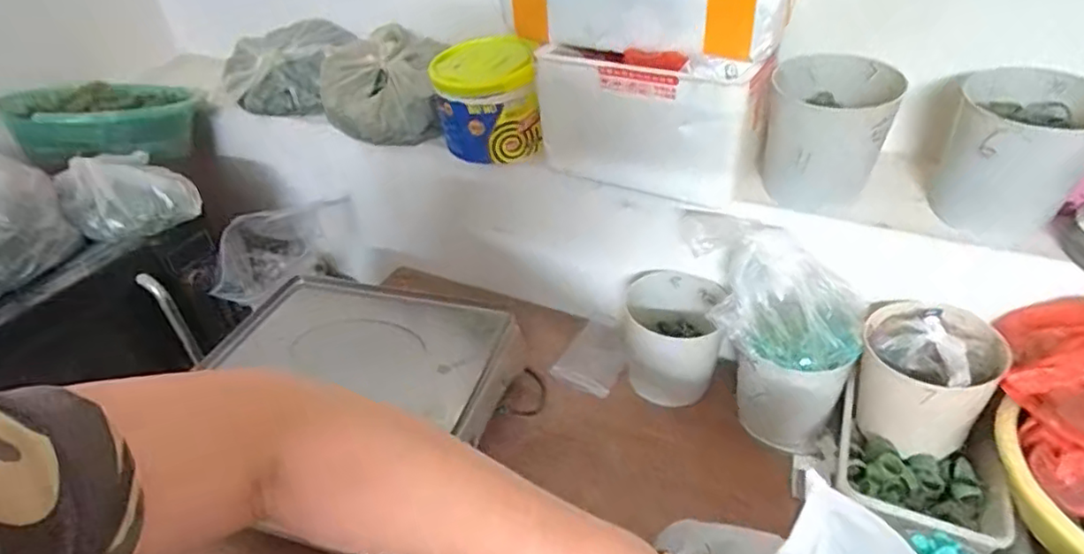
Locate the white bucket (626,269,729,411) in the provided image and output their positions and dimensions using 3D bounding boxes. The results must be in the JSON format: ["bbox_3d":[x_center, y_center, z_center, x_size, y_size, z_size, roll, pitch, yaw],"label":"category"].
[{"bbox_3d":[0.155,0.070,0.704,0.102,0.109,0.107,-3,36,2],"label":"white bucket"}]

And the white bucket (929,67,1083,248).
[{"bbox_3d":[0.429,-0.107,0.547,0.107,0.128,0.107,27,46,35],"label":"white bucket"}]

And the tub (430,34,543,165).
[{"bbox_3d":[-0.067,-0.216,0.739,0.127,0.114,0.121,-7,37,-4],"label":"tub"}]

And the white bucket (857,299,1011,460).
[{"bbox_3d":[0.370,0.100,0.591,0.109,0.111,0.118,-3,36,2],"label":"white bucket"}]

